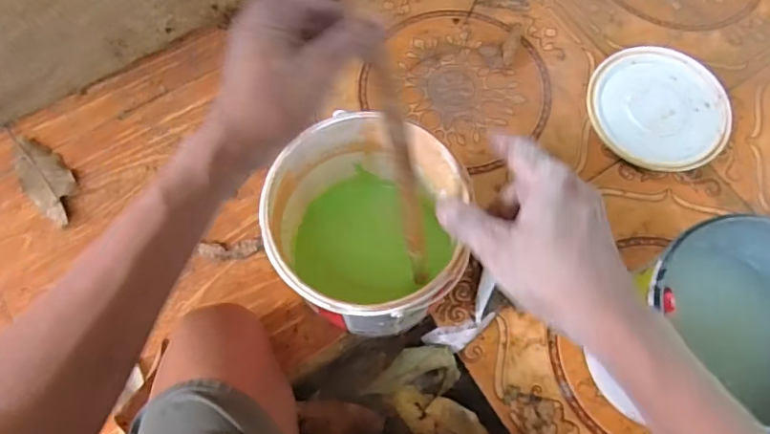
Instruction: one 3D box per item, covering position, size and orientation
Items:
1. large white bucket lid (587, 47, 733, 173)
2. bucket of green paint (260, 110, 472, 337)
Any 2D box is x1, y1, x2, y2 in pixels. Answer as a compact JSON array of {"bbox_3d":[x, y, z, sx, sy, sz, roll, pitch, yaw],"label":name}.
[{"bbox_3d":[0.356,-0.142,0.715,0.170,0.012,0.175,0,69,-1],"label":"large white bucket lid"},{"bbox_3d":[-0.022,0.026,0.558,0.170,0.184,0.175,0,69,-1],"label":"bucket of green paint"}]

